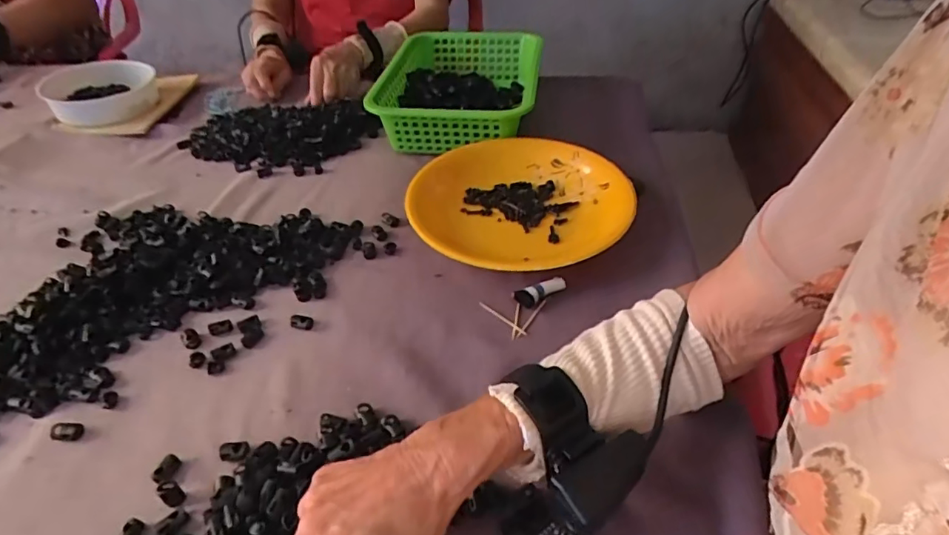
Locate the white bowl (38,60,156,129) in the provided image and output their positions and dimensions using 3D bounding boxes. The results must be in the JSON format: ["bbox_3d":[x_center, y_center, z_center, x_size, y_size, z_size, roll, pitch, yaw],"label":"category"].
[{"bbox_3d":[-0.594,-0.282,0.844,0.155,0.063,0.150,-1,41,1],"label":"white bowl"}]

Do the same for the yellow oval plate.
[{"bbox_3d":[0.054,-0.070,0.588,0.229,0.048,0.242,17,45,20],"label":"yellow oval plate"}]

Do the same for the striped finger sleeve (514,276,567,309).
[{"bbox_3d":[0.063,0.022,0.508,0.047,0.018,0.021,-22,45,-22],"label":"striped finger sleeve"}]

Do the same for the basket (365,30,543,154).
[{"bbox_3d":[-0.017,-0.262,0.776,0.200,0.082,0.300,7,42,10],"label":"basket"}]

